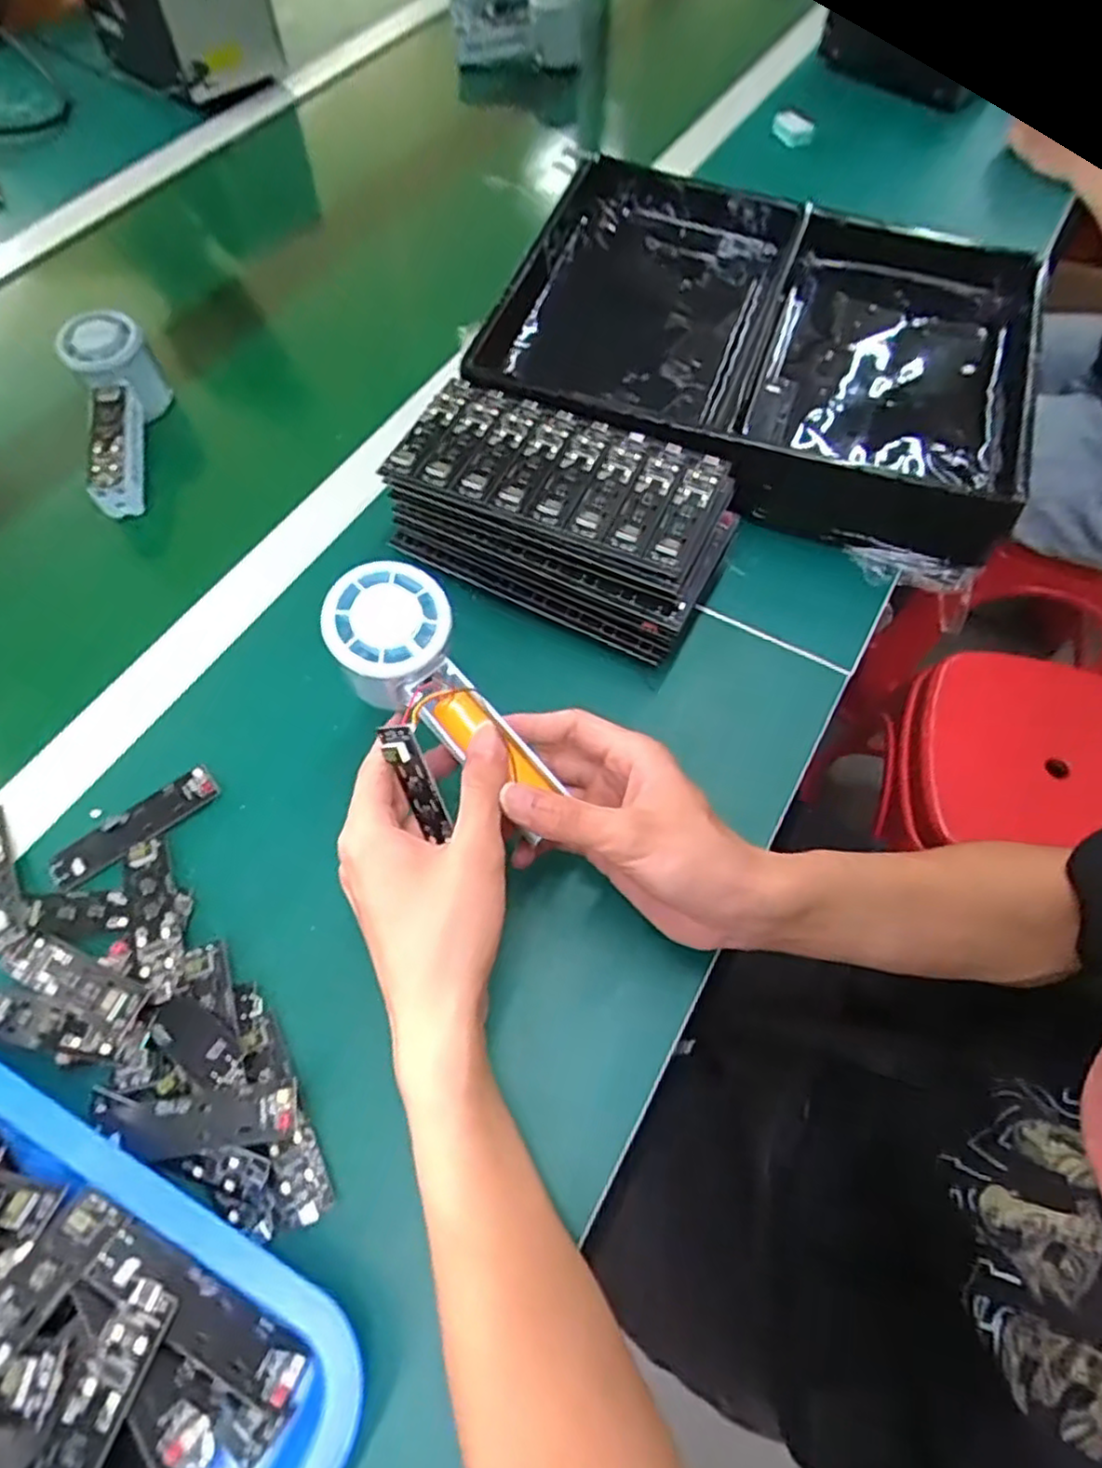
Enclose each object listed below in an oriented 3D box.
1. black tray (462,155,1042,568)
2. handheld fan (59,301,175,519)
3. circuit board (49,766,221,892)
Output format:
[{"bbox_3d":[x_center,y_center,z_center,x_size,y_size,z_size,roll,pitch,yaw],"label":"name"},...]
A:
[{"bbox_3d":[0.152,-0.291,0.549,0.370,0.079,0.287,17,63,8],"label":"black tray"},{"bbox_3d":[-0.319,-0.242,0.536,0.057,0.059,0.160,-18,63,-10],"label":"handheld fan"},{"bbox_3d":[-0.228,0.050,0.398,0.091,0.006,0.026,-35,68,-18],"label":"circuit board"}]

